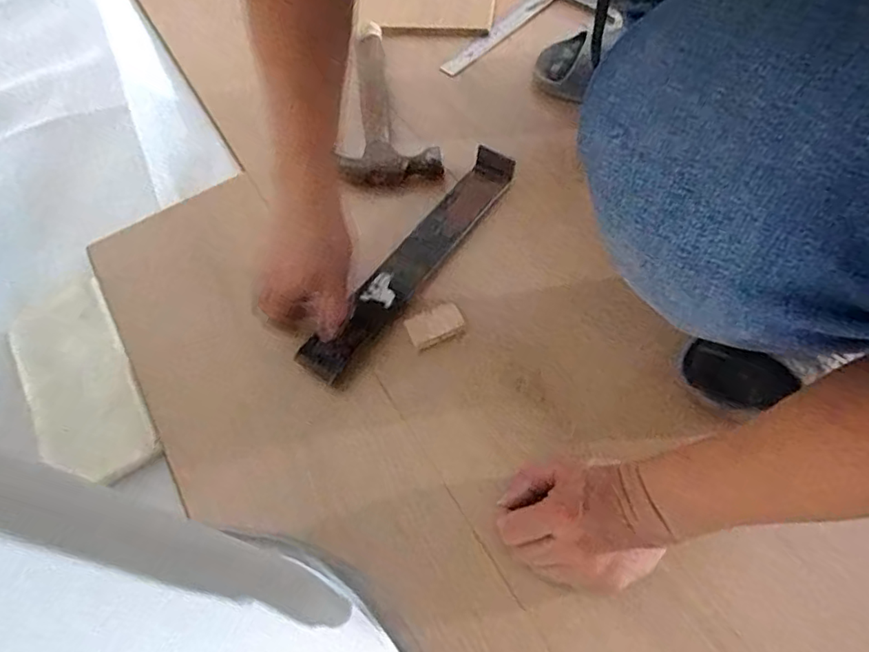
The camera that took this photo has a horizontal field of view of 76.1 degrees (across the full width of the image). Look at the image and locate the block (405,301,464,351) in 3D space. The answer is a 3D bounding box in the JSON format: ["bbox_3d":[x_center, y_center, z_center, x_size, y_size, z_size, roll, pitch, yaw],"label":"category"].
[{"bbox_3d":[0.000,-0.001,0.550,0.054,0.014,0.032,-23,62,-9],"label":"block"}]

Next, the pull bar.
[{"bbox_3d":[-0.020,-0.073,0.588,0.046,0.019,0.323,32,68,19],"label":"pull bar"}]

